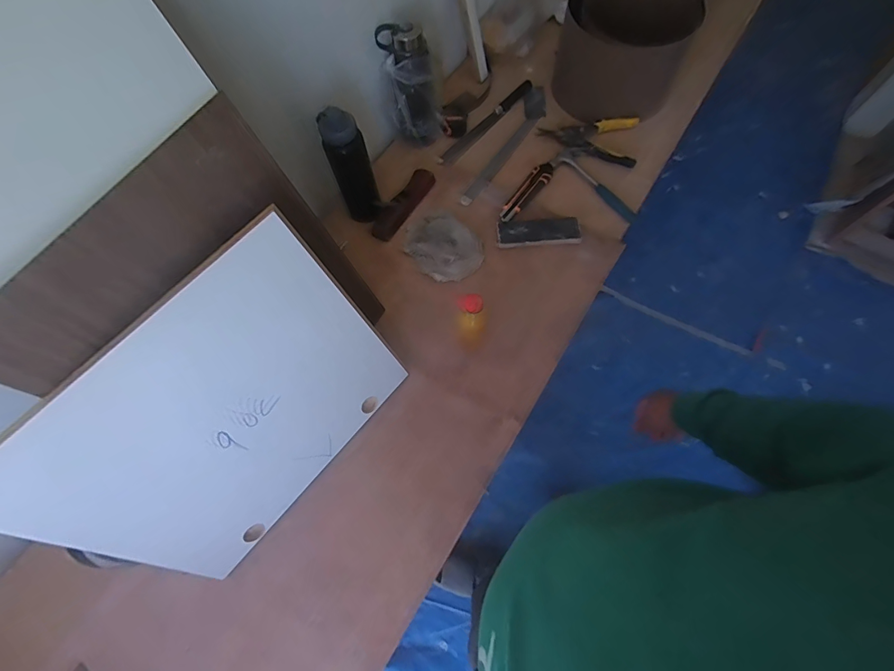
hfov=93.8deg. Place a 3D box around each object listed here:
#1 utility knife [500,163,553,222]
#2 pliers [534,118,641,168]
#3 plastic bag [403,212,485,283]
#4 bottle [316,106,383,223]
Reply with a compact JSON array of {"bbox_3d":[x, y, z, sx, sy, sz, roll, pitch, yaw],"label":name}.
[{"bbox_3d":[0.182,-0.330,0.957,0.041,0.015,0.190,37,74,14],"label":"utility knife"},{"bbox_3d":[0.335,-0.476,1.003,0.228,0.022,0.140,8,69,5],"label":"pliers"},{"bbox_3d":[-0.010,-0.195,0.915,0.137,0.019,0.174,-37,72,-12],"label":"plastic bag"},{"bbox_3d":[-0.191,-0.333,0.852,0.077,0.248,0.074,-19,69,-4],"label":"bottle"}]

